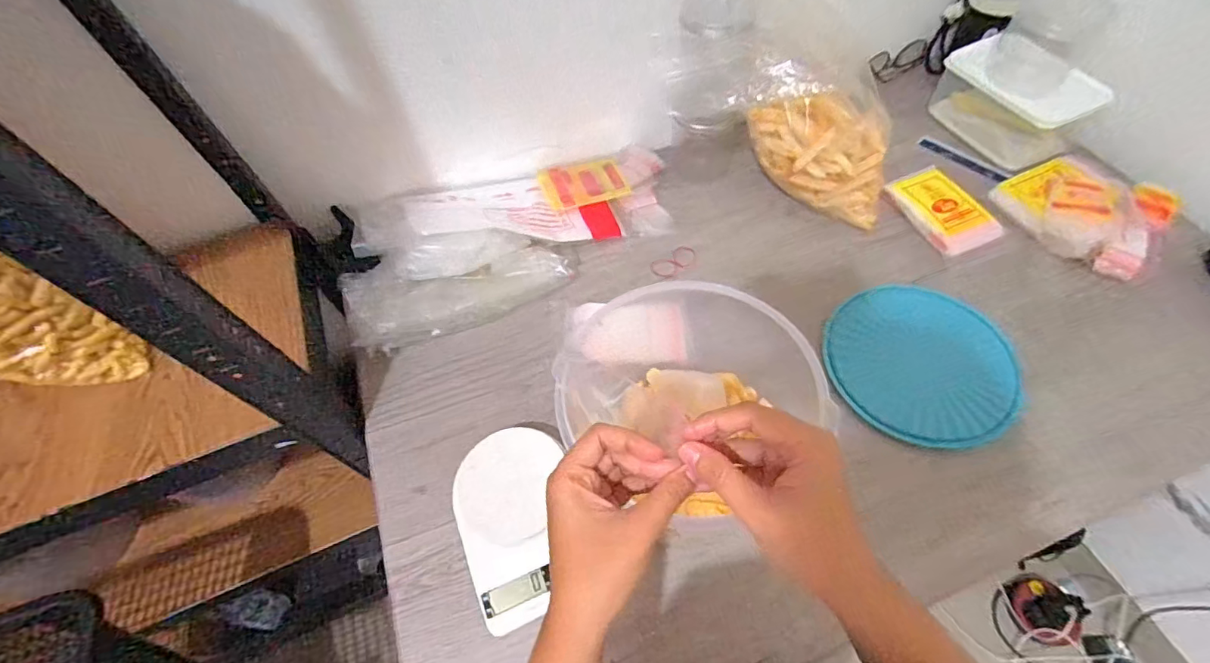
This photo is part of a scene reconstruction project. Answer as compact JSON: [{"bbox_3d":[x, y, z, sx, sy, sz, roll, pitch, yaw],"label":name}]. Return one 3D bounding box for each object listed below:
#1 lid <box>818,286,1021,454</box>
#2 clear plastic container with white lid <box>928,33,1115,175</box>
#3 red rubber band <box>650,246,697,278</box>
[{"bbox_3d":[0.362,0.033,0.588,0.188,0.021,0.198,-2,58,4],"label":"lid"},{"bbox_3d":[0.604,-0.343,0.762,0.108,0.111,0.195,-26,59,-11],"label":"clear plastic container with white lid"},{"bbox_3d":[0.098,-0.096,0.719,0.066,0.005,0.039,-28,60,-12],"label":"red rubber band"}]

